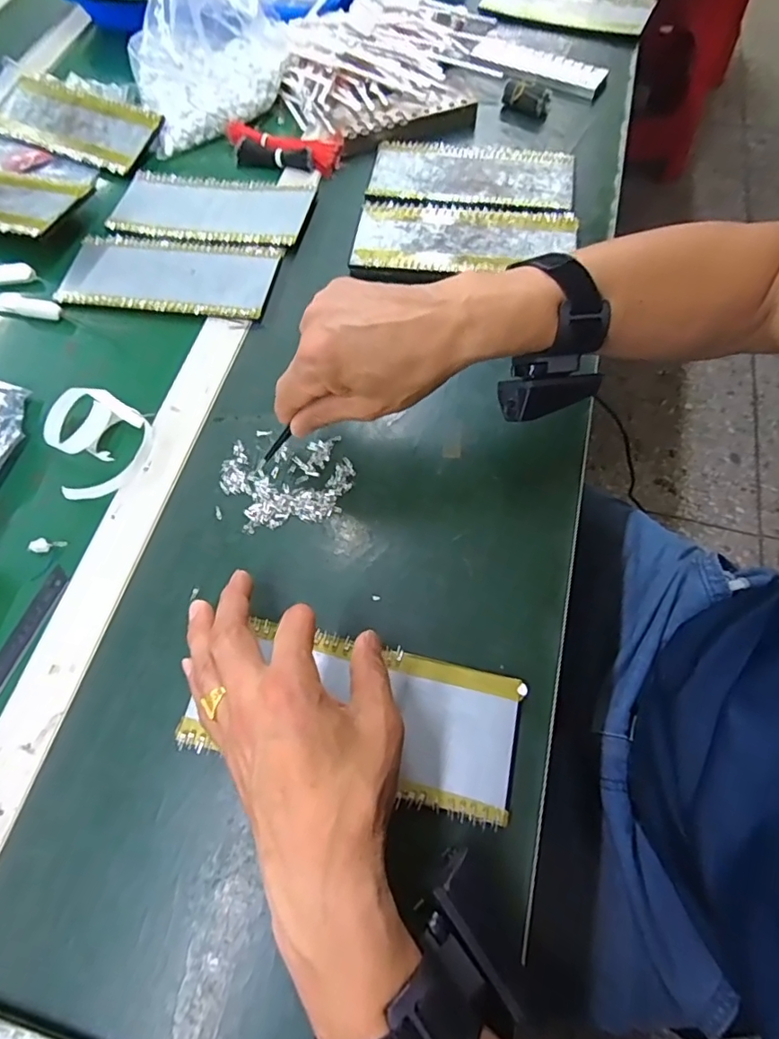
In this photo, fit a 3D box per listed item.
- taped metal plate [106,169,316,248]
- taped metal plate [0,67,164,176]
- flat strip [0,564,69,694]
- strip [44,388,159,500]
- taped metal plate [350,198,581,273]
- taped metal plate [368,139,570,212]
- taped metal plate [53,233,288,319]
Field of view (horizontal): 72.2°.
[{"bbox_3d":[-0.176,-0.310,0.528,0.193,0.010,0.086,13,68,6],"label":"taped metal plate"},{"bbox_3d":[-0.345,-0.440,0.586,0.195,0.015,0.095,25,70,11],"label":"taped metal plate"},{"bbox_3d":[-0.255,0.081,0.372,0.019,0.004,0.100,19,69,8],"label":"flat strip"},{"bbox_3d":[-0.227,-0.064,0.419,0.075,0.018,0.090,-23,69,-9],"label":"strip"},{"bbox_3d":[0.068,-0.259,0.492,0.196,0.011,0.093,9,68,4],"label":"taped metal plate"},{"bbox_3d":[0.082,-0.348,0.535,0.197,0.004,0.090,7,67,4],"label":"taped metal plate"},{"bbox_3d":[-0.207,-0.228,0.495,0.200,0.010,0.086,10,68,5],"label":"taped metal plate"}]

